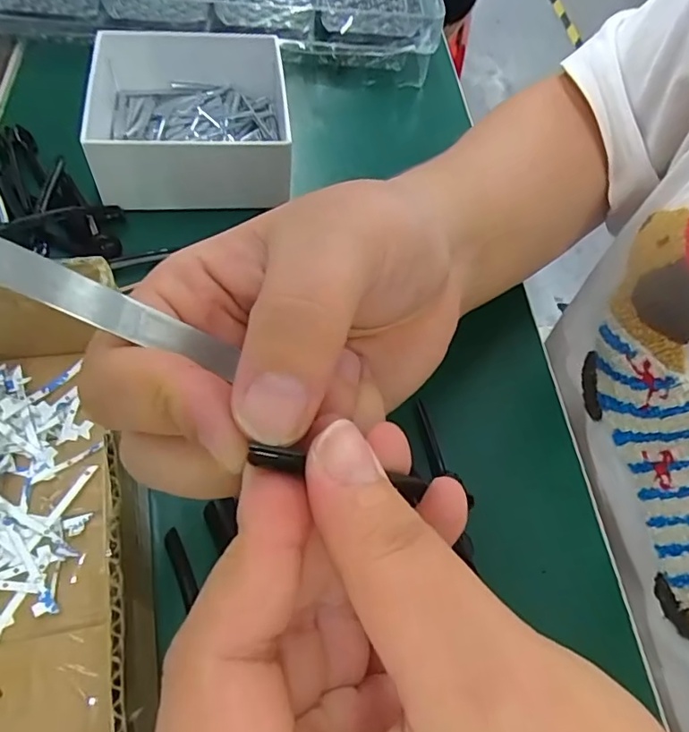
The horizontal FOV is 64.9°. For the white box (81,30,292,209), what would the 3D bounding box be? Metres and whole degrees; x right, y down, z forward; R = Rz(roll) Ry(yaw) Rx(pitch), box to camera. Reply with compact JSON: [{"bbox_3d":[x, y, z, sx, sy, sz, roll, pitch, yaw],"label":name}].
[{"bbox_3d":[-0.090,-0.144,0.306,0.113,0.038,0.098,-3,61,-10],"label":"white box"}]

